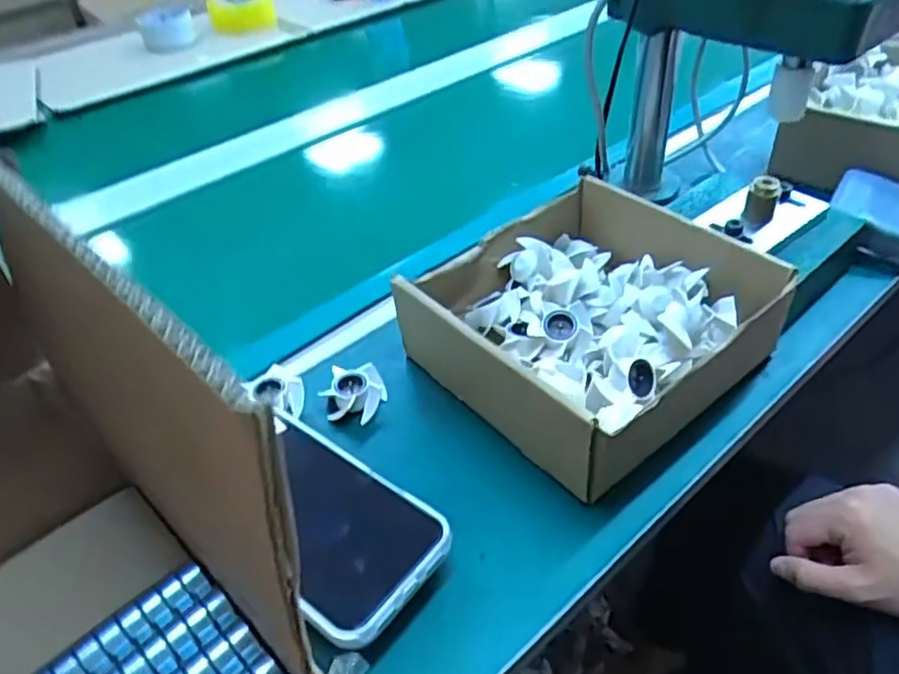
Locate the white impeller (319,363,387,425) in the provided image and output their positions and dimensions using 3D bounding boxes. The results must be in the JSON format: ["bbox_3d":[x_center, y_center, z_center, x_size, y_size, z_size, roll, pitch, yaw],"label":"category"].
[{"bbox_3d":[-0.066,0.039,0.467,0.041,0.022,0.035,-1,41,7],"label":"white impeller"}]

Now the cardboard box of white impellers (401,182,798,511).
[{"bbox_3d":[0.091,-0.022,0.474,0.207,0.064,0.219,-29,45,-23],"label":"cardboard box of white impellers"}]

